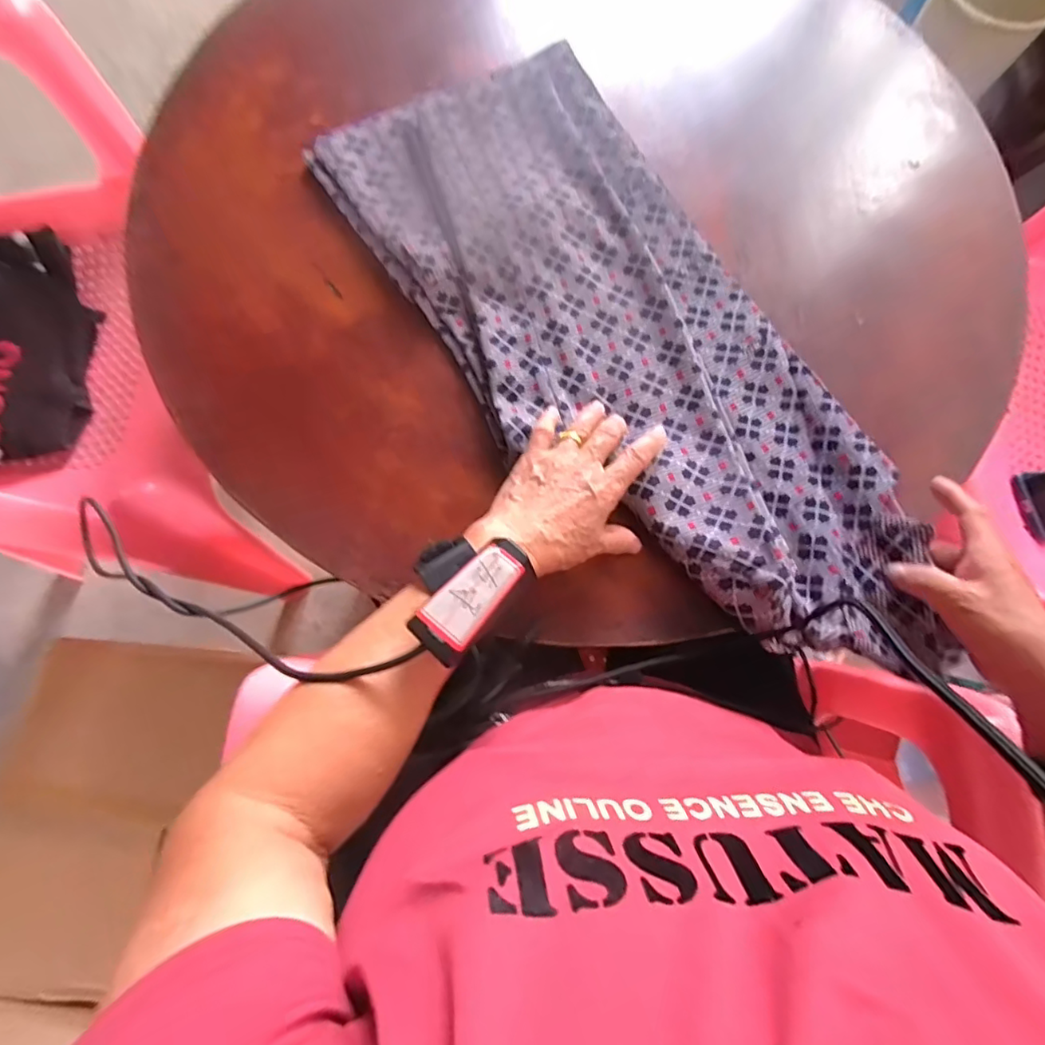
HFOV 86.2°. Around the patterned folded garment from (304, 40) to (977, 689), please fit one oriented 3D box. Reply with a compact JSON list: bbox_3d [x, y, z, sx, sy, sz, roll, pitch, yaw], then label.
[{"bbox_3d":[0.095,-0.155,0.455,0.257,0.040,0.605,-36,79,-11],"label":"patterned folded garment"}]

